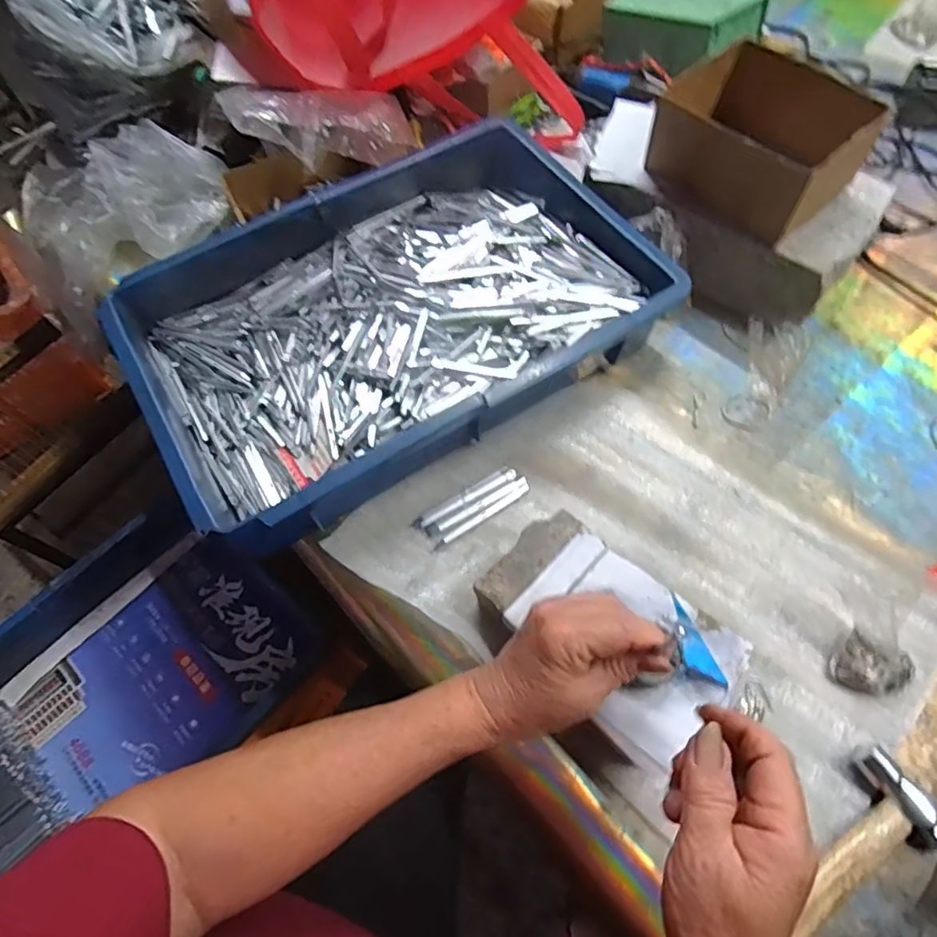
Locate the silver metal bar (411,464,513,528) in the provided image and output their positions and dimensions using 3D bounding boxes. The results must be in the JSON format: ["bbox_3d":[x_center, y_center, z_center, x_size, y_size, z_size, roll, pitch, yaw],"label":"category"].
[{"bbox_3d":[-0.002,0.024,0.481,0.094,0.005,0.013,-30,64,-13],"label":"silver metal bar"}]

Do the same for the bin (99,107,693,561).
[{"bbox_3d":[-0.066,-0.136,0.527,0.432,0.074,0.286,-30,64,-12],"label":"bin"}]

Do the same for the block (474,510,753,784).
[{"bbox_3d":[0.090,0.113,0.398,0.162,0.048,0.100,36,69,20],"label":"block"}]

